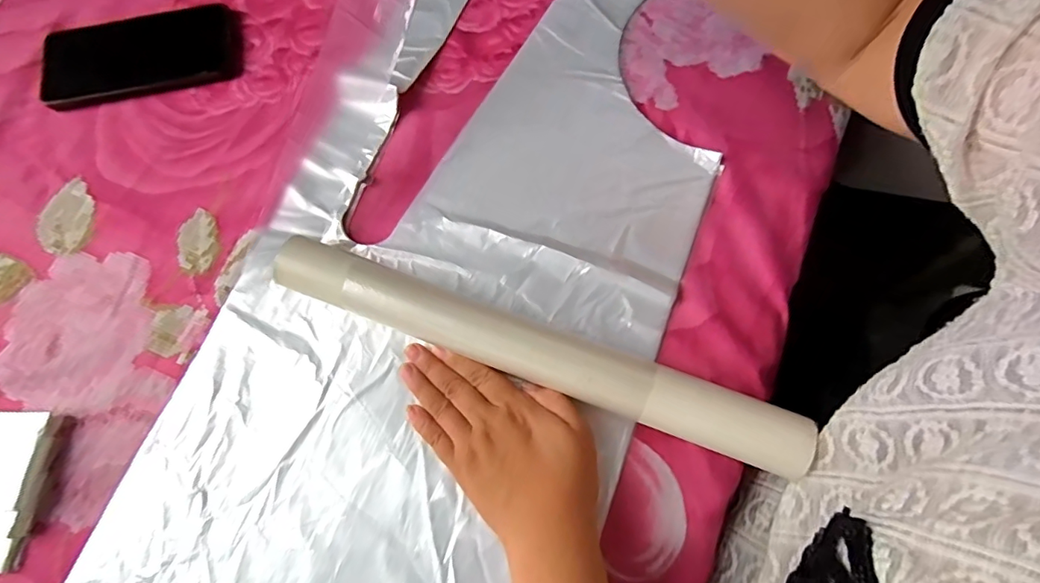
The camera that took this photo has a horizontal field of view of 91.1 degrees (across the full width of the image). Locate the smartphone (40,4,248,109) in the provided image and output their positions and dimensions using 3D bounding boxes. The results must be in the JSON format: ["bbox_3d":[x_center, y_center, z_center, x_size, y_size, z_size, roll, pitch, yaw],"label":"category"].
[{"bbox_3d":[-0.330,-0.206,0.443,0.162,0.015,0.070,-13,72,-2],"label":"smartphone"}]

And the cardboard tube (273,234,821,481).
[{"bbox_3d":[0.006,0.035,0.340,0.355,0.034,0.042,20,74,9],"label":"cardboard tube"}]

